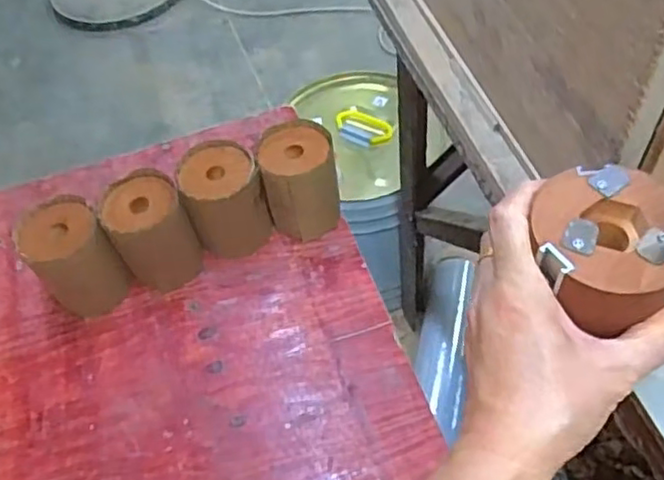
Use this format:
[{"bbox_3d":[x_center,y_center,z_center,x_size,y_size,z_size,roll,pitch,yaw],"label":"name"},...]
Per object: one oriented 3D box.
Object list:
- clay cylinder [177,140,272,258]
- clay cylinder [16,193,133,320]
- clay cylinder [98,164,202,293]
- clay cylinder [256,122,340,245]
[{"bbox_3d":[-0.120,-0.046,0.738,0.080,0.114,0.084,-1,57,2],"label":"clay cylinder"},{"bbox_3d":[-0.270,0.020,0.702,0.078,0.112,0.086,-29,60,-15],"label":"clay cylinder"},{"bbox_3d":[-0.194,-0.008,0.716,0.081,0.110,0.079,-30,60,-15],"label":"clay cylinder"},{"bbox_3d":[-0.035,-0.062,0.735,0.081,0.113,0.087,-1,57,2],"label":"clay cylinder"}]

